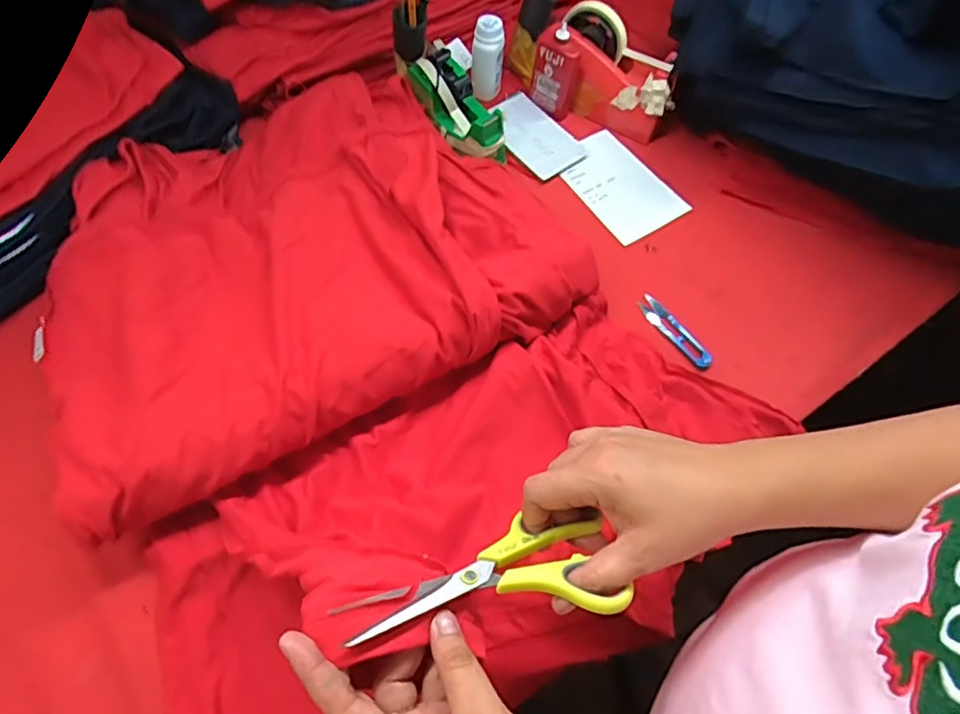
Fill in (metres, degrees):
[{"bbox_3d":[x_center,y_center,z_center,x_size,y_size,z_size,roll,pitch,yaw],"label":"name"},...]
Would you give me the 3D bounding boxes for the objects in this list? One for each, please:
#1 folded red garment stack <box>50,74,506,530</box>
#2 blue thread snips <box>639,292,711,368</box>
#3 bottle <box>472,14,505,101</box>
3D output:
[{"bbox_3d":[-0.212,-0.101,0.594,0.416,0.099,0.428,-23,63,-14],"label":"folded red garment stack"},{"bbox_3d":[0.219,-0.030,0.649,0.028,0.013,0.107,-30,65,-17],"label":"blue thread snips"},{"bbox_3d":[0.014,-0.392,0.754,0.036,0.102,0.044,33,65,16],"label":"bottle"}]

